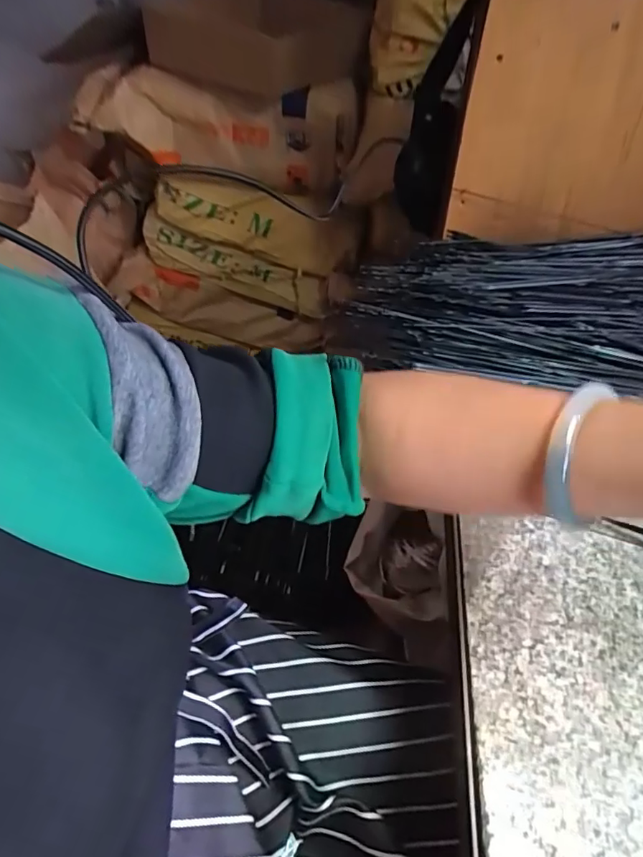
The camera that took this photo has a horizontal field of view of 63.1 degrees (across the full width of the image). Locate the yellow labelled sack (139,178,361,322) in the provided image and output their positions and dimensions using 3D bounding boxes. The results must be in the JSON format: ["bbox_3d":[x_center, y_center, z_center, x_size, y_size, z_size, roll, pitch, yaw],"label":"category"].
[{"bbox_3d":[-0.178,-0.407,1.187,0.510,0.273,0.079,17,52,15],"label":"yellow labelled sack"}]

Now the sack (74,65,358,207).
[{"bbox_3d":[-0.204,-0.547,0.972,0.524,0.205,0.100,18,52,15],"label":"sack"}]

